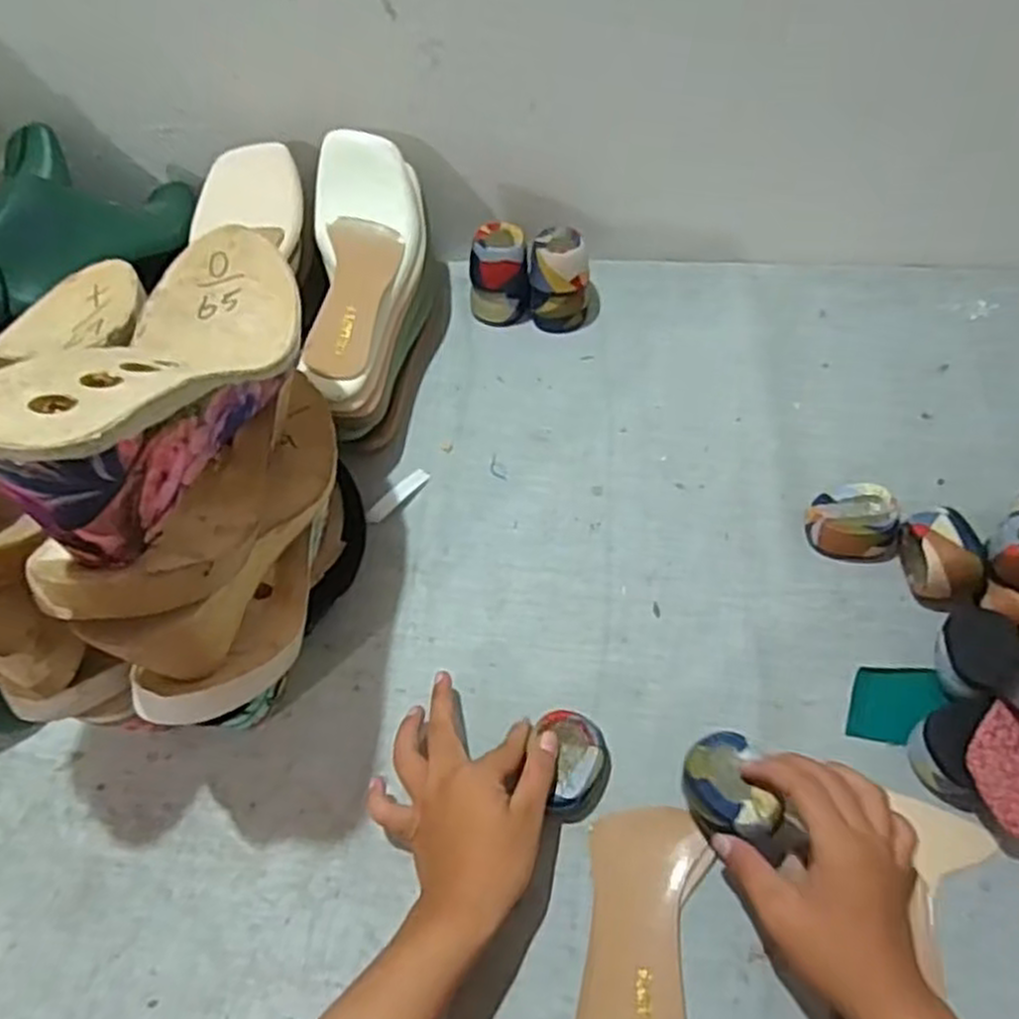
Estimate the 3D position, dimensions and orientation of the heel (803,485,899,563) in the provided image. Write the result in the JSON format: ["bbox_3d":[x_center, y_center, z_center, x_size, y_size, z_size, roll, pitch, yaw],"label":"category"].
[{"bbox_3d":[0.255,0.009,0.585,0.061,0.037,0.055,-14,61,-4],"label":"heel"}]

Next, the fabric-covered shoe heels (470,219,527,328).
[{"bbox_3d":[-0.010,-0.212,0.703,0.050,0.080,0.061,-5,61,1],"label":"fabric-covered shoe heels"}]

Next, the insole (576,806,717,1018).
[{"bbox_3d":[0.079,0.259,0.471,0.067,0.018,0.151,6,62,7],"label":"insole"}]

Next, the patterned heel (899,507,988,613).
[{"bbox_3d":[0.308,0.035,0.561,0.042,0.052,0.062,-5,61,1],"label":"patterned heel"}]

